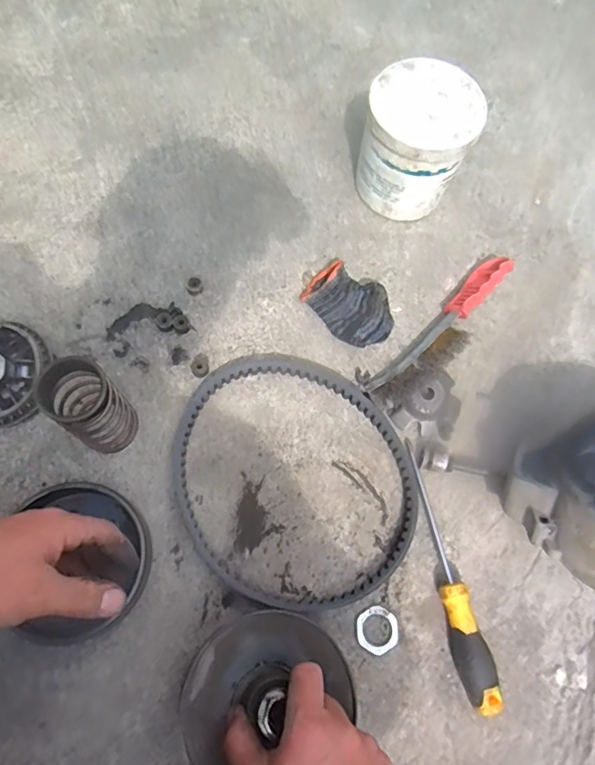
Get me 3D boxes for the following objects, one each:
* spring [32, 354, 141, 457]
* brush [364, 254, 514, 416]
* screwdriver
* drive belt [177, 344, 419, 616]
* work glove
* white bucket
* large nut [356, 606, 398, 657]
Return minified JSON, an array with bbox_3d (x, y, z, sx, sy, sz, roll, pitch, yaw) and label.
[{"bbox_3d":[-0.192,0.026,0.499,0.061,0.119,0.056,1,71,-2],"label":"spring"},{"bbox_3d":[0.169,-0.061,0.591,0.055,0.042,0.235,43,74,12],"label":"brush"},{"bbox_3d":[0.139,0.176,0.506,0.030,0.035,0.244,-12,72,-7],"label":"screwdriver"},{"bbox_3d":[-0.006,0.091,0.540,0.232,0.021,0.268,-40,77,-15],"label":"drive belt"},{"bbox_3d":[0.062,-0.088,0.597,0.077,0.038,0.112,-34,75,-13],"label":"work glove"},{"bbox_3d":[0.134,-0.272,0.619,0.114,0.128,0.117,1,71,-2],"label":"white bucket"},{"bbox_3d":[0.076,0.233,0.499,0.040,0.004,0.040,1,71,-2],"label":"large nut"}]

